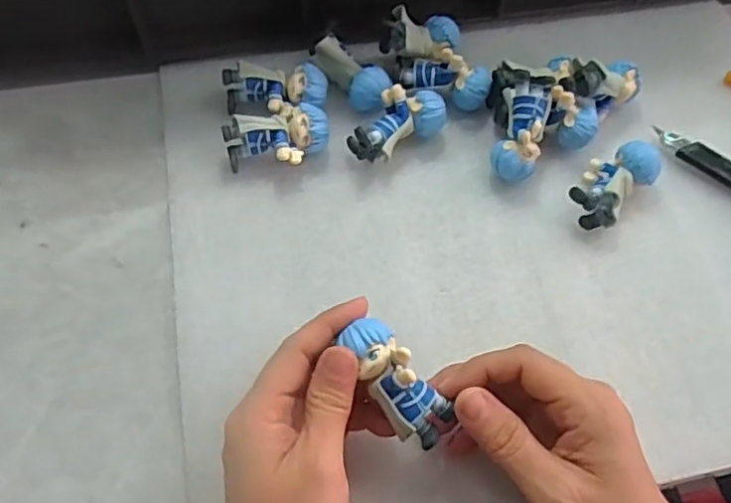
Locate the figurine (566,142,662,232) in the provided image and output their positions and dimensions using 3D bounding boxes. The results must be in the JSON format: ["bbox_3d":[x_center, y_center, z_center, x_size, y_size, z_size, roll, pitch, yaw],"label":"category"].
[{"bbox_3d":[0.147,-0.040,0.377,0.057,0.028,0.033,-41,71,-21],"label":"figurine"}]

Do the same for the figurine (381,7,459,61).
[{"bbox_3d":[0.035,-0.140,0.403,0.057,0.022,0.025,-17,62,-33],"label":"figurine"}]

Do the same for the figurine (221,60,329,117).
[{"bbox_3d":[-0.055,-0.099,0.392,0.062,0.024,0.033,-7,63,-6],"label":"figurine"}]

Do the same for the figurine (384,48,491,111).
[{"bbox_3d":[0.046,-0.107,0.402,0.064,0.035,0.032,7,62,1],"label":"figurine"}]

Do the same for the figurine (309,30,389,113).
[{"bbox_3d":[-0.007,-0.115,0.401,0.024,0.021,0.060,-35,69,-19],"label":"figurine"}]

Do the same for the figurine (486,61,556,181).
[{"bbox_3d":[0.092,-0.079,0.385,0.034,0.044,0.071,11,62,3],"label":"figurine"}]

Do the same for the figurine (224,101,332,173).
[{"bbox_3d":[-0.051,-0.065,0.379,0.061,0.029,0.033,-19,65,-12],"label":"figurine"}]

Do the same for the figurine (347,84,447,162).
[{"bbox_3d":[0.018,-0.076,0.388,0.059,0.031,0.032,-34,68,-18],"label":"figurine"}]

